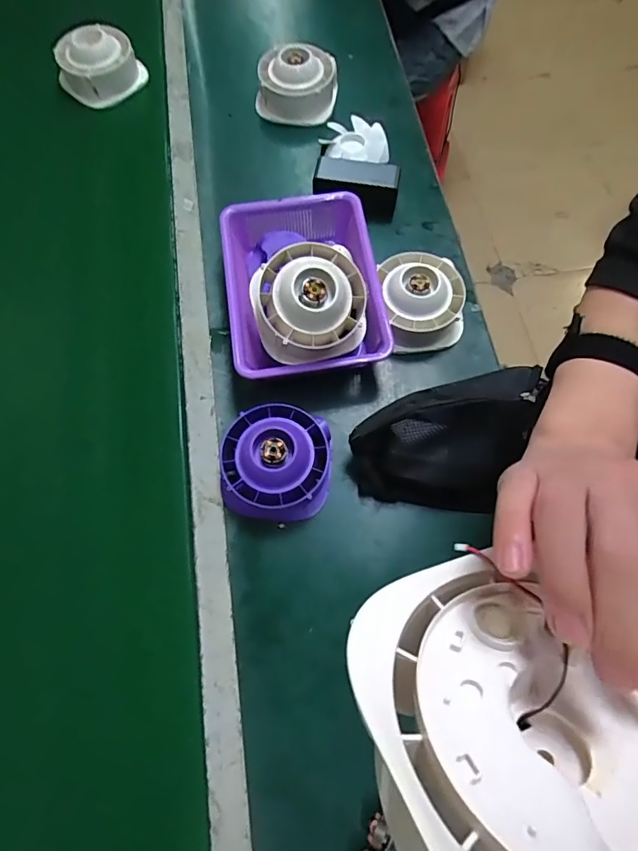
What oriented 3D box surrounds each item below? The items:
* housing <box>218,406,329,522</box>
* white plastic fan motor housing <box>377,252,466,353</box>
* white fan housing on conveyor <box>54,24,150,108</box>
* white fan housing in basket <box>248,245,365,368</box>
[{"bbox_3d":[-0.052,0.042,0.573,0.129,0.068,0.127,2,69,0],"label":"housing"},{"bbox_3d":[0.144,-0.175,0.654,0.117,0.068,0.129,-4,69,-2],"label":"white plastic fan motor housing"},{"bbox_3d":[-0.392,-0.640,0.832,0.104,0.077,0.126,41,74,14],"label":"white fan housing on conveyor"},{"bbox_3d":[-0.010,-0.150,0.572,0.136,0.073,0.133,0,87,-5],"label":"white fan housing in basket"}]

